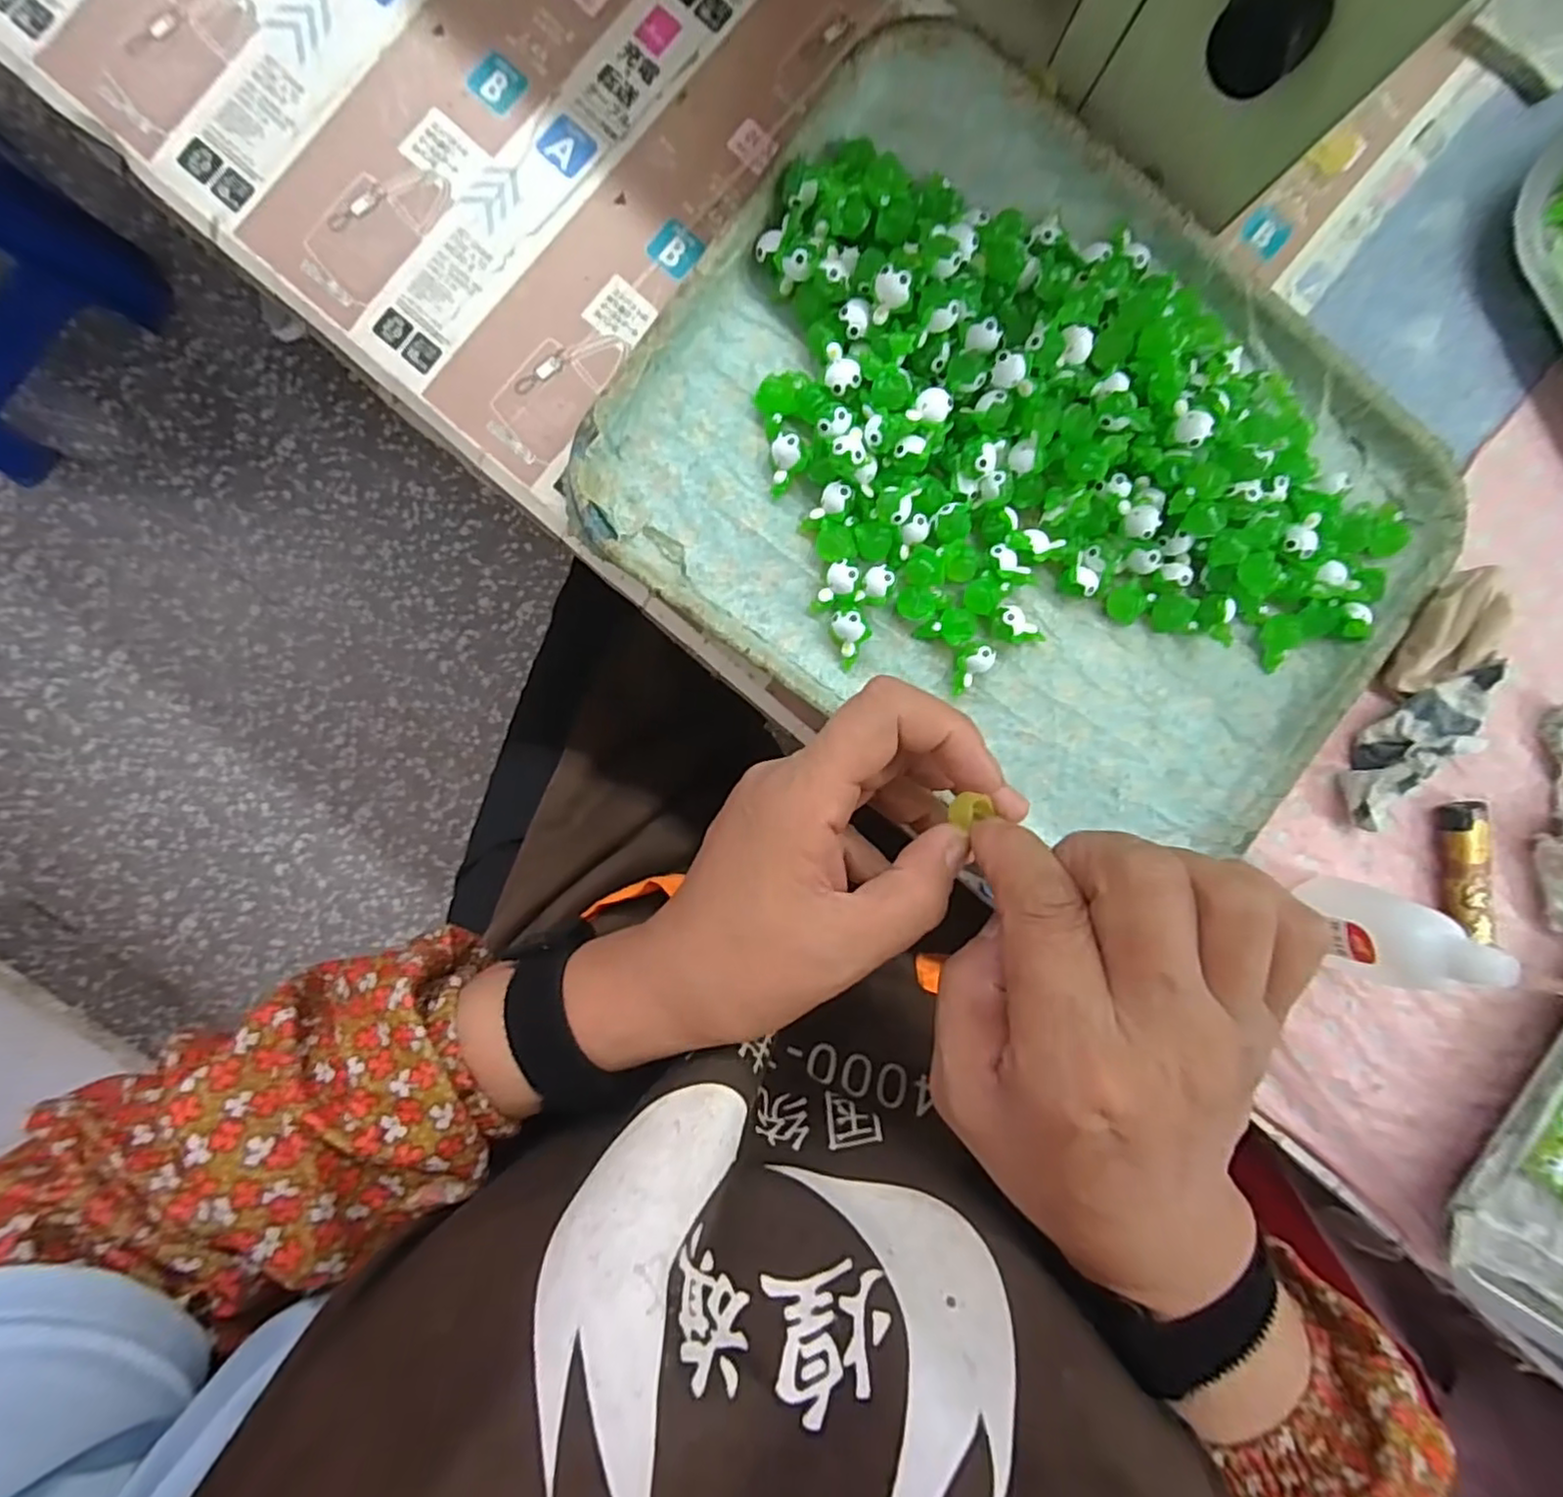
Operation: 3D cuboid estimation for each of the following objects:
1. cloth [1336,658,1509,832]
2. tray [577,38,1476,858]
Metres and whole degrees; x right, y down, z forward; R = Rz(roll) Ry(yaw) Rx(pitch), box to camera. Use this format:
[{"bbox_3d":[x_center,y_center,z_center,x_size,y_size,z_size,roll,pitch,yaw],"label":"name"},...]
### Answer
[{"bbox_3d":[0.300,-0.004,0.322,0.087,0.022,0.035,-43,95,1],"label":"cloth"},{"bbox_3d":[0.116,-0.119,0.298,0.345,0.035,0.263,27,93,-5],"label":"tray"}]

